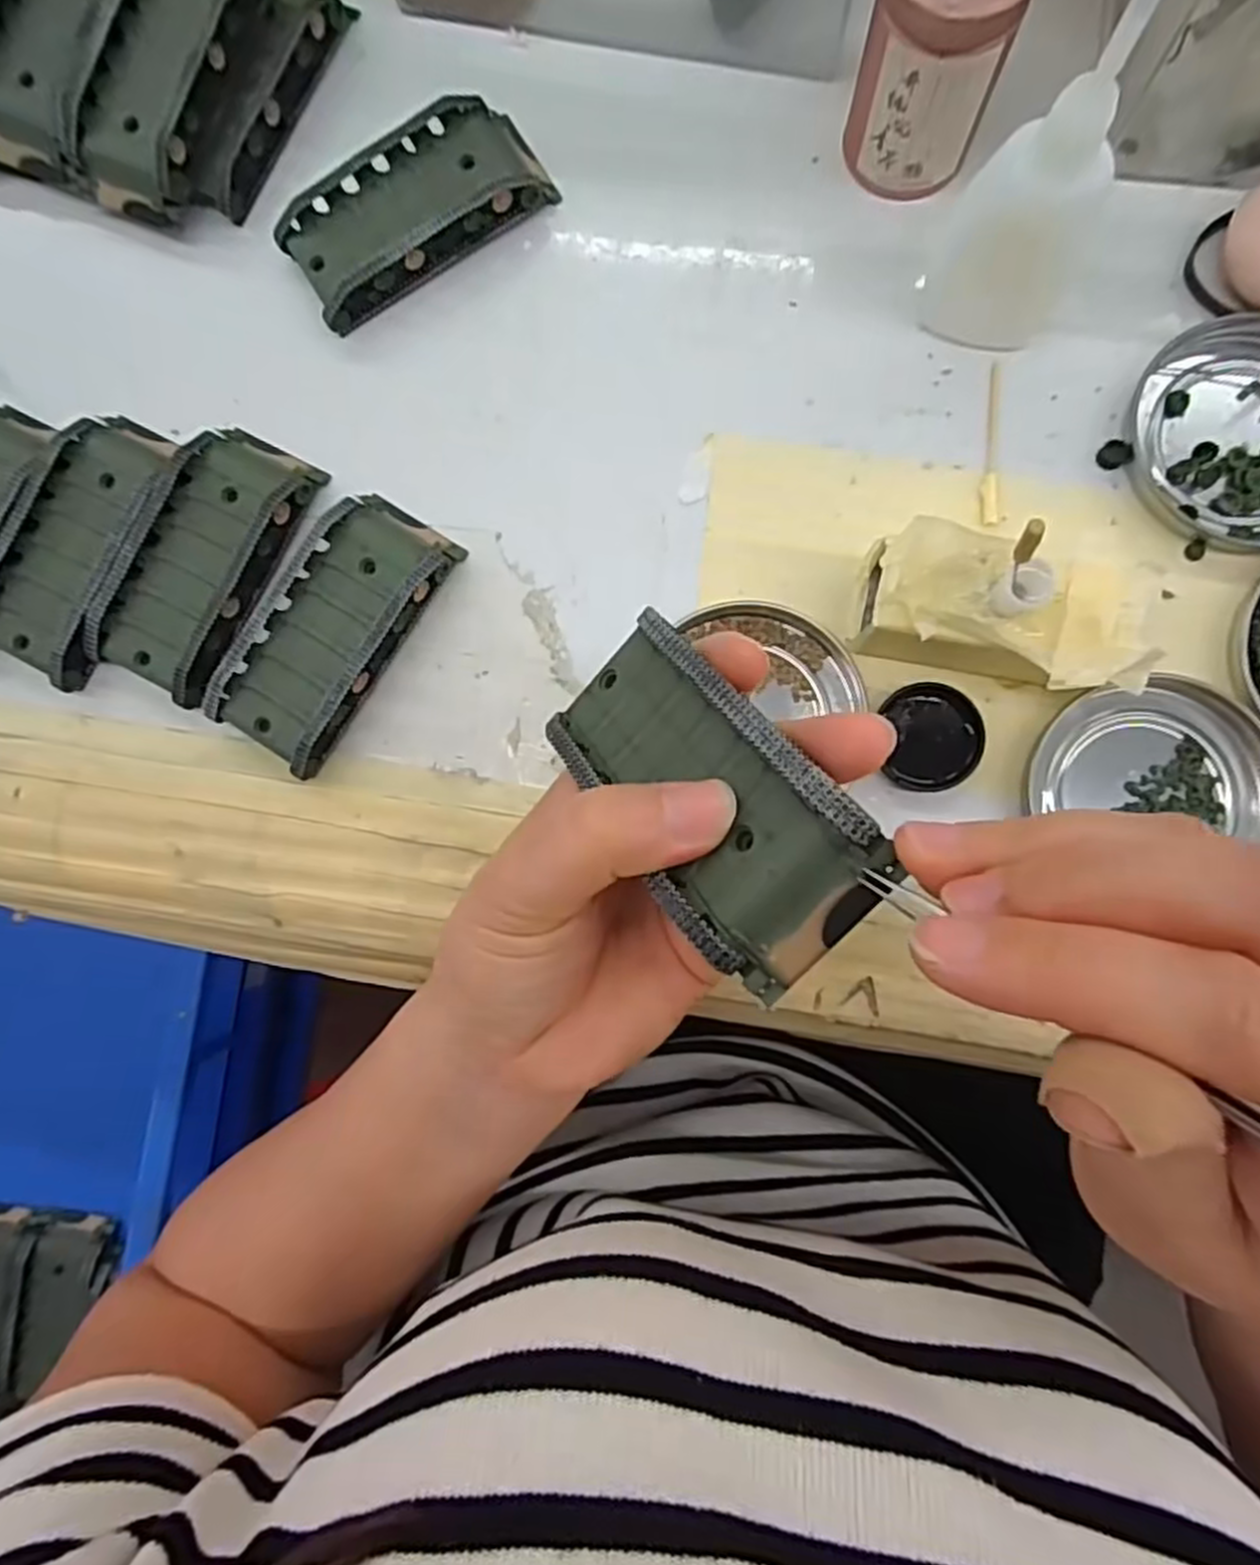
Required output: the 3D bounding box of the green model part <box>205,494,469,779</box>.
[{"bbox_3d":[-0.104,-0.055,0.276,0.046,0.020,0.096,32,88,6],"label":"green model part"}]

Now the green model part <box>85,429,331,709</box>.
[{"bbox_3d":[-0.152,-0.081,0.281,0.048,0.018,0.096,24,88,5],"label":"green model part"}]

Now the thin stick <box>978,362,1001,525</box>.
[{"bbox_3d":[0.126,-0.119,0.274,0.007,0.004,0.059,4,86,4],"label":"thin stick"}]

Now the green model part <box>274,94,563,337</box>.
[{"bbox_3d":[-0.080,-0.213,0.289,0.095,0.018,0.048,-31,84,1],"label":"green model part"}]

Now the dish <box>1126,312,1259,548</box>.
[{"bbox_3d":[0.210,-0.118,0.265,0.076,0.010,0.073,0,86,4],"label":"dish"}]

